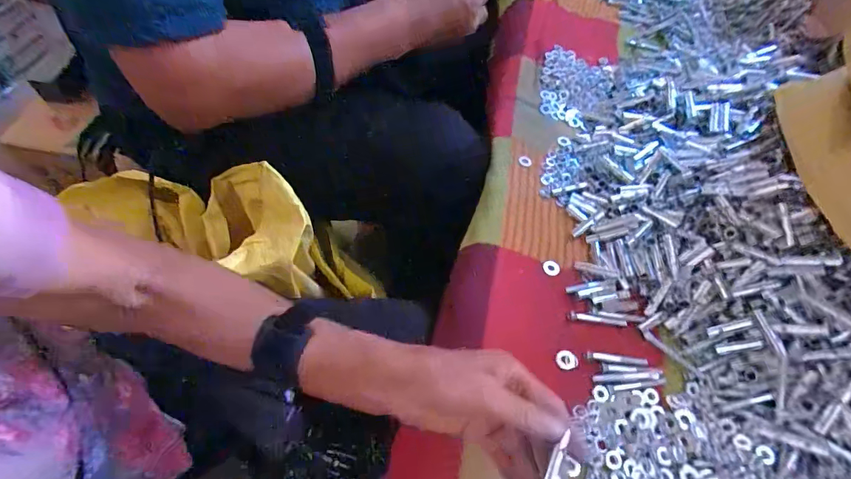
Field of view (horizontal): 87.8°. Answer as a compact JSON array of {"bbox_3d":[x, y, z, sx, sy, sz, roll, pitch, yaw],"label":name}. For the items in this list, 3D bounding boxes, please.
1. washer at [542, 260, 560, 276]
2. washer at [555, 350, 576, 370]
[{"bbox_3d":[0.133,0.030,0.468,0.019,0.004,0.017,-12,76,-11],"label":"washer"},{"bbox_3d":[0.129,0.110,0.405,0.018,0.004,0.019,3,57,-4],"label":"washer"}]

